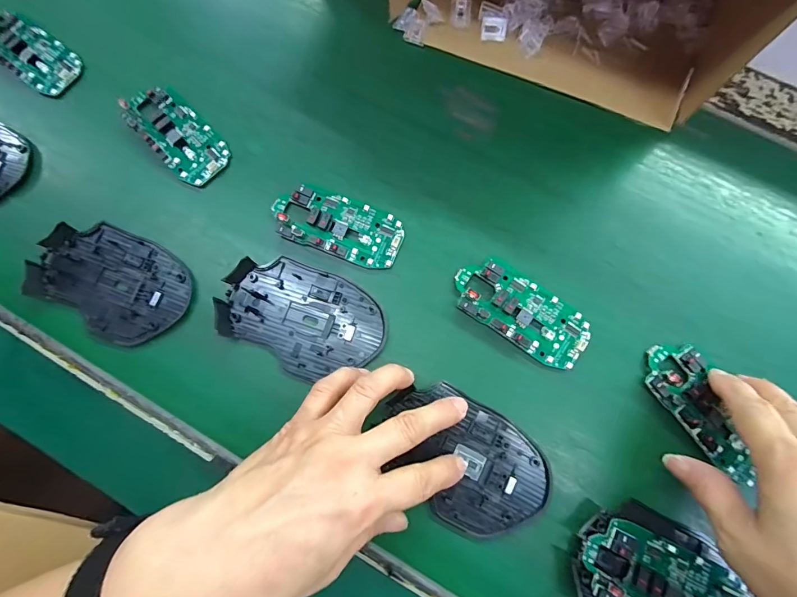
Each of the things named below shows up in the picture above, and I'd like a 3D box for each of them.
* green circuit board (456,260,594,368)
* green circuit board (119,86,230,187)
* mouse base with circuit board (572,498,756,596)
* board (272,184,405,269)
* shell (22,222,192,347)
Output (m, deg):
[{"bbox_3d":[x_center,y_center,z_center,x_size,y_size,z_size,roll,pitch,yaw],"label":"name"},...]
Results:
[{"bbox_3d":[0.085,0.009,0.276,0.097,0.011,0.044,34,82,6],"label":"green circuit board"},{"bbox_3d":[-0.174,-0.130,0.309,0.043,0.014,0.090,-45,82,-6],"label":"green circuit board"},{"bbox_3d":[0.160,0.173,0.235,0.106,0.019,0.071,35,82,6],"label":"mouse base with circuit board"},{"bbox_3d":[-0.046,-0.056,0.291,0.098,0.009,0.045,19,81,4],"label":"board"},{"bbox_3d":[-0.206,-0.013,0.284,0.107,0.014,0.071,29,82,6],"label":"shell"}]

